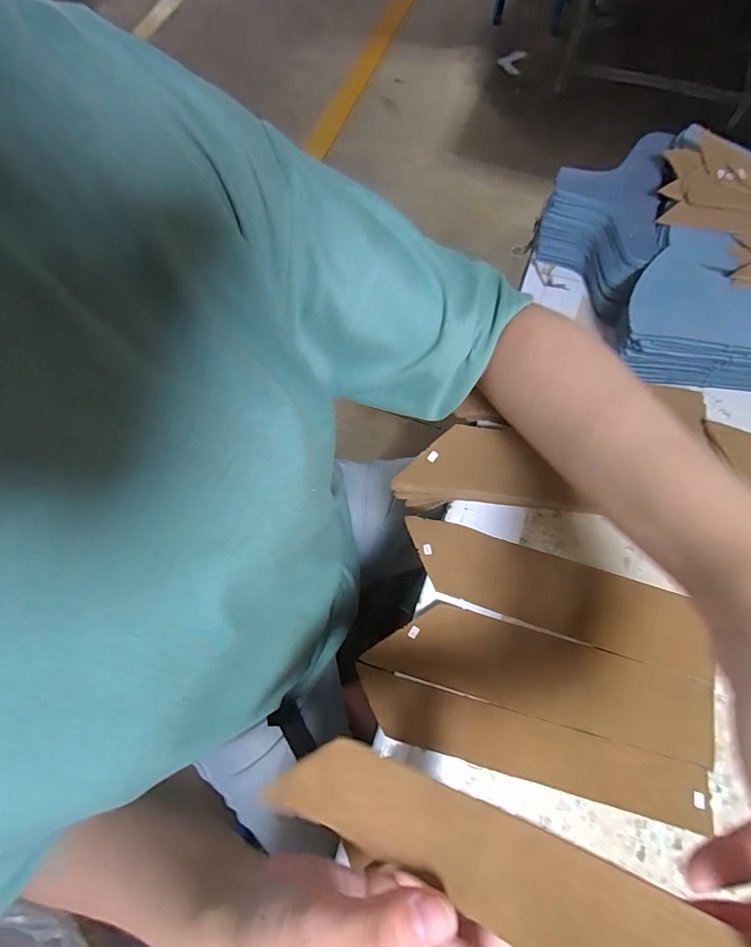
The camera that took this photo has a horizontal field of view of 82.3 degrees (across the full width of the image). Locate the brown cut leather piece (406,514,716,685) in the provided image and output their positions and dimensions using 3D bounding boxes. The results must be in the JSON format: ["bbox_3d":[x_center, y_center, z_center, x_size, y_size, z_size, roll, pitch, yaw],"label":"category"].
[{"bbox_3d":[0.131,0.088,0.323,0.221,0.009,0.055,17,73,8],"label":"brown cut leather piece"}]

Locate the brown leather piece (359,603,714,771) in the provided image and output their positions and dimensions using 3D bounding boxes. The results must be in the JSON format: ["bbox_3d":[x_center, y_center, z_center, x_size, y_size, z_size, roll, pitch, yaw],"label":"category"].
[{"bbox_3d":[0.114,0.141,0.303,0.228,0.008,0.054,14,72,7],"label":"brown leather piece"}]

